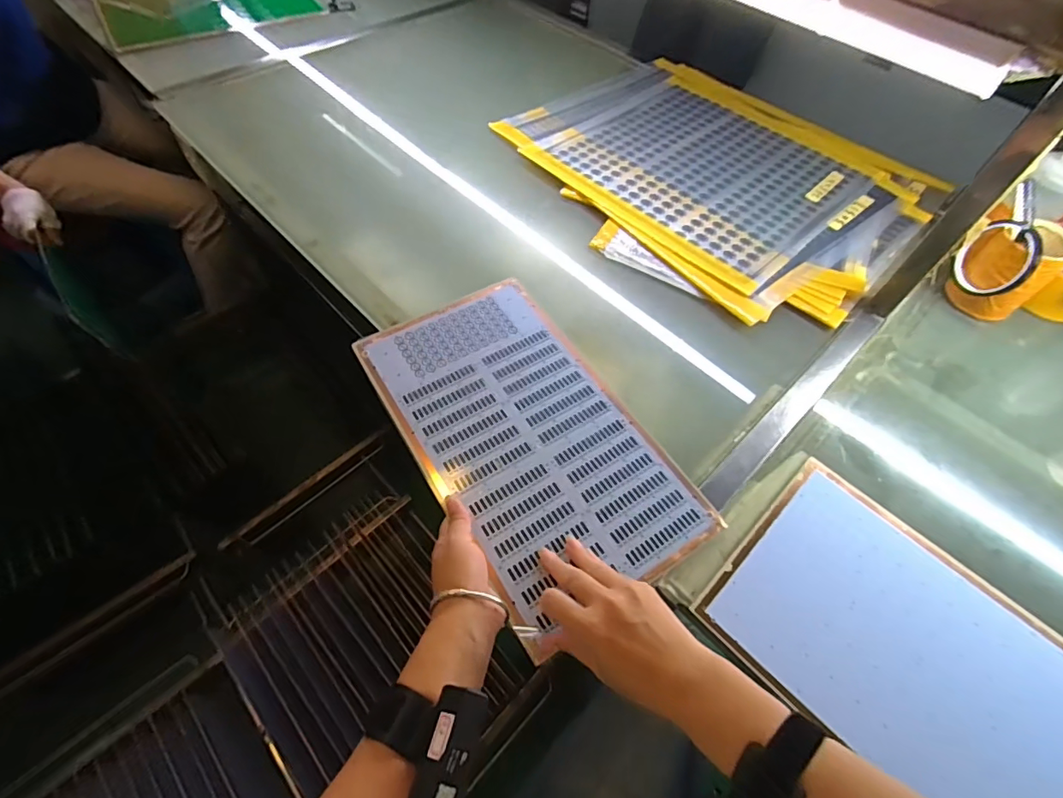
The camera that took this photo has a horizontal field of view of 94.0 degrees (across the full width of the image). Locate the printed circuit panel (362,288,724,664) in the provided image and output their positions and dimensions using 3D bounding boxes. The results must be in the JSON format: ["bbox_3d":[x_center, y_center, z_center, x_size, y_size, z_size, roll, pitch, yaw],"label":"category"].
[{"bbox_3d":[-0.004,0.030,0.535,0.225,0.006,0.384,-27,63,-19],"label":"printed circuit panel"}]

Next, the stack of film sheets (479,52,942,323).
[{"bbox_3d":[0.303,-0.390,0.818,0.549,0.020,0.615,-36,66,-22],"label":"stack of film sheets"}]

